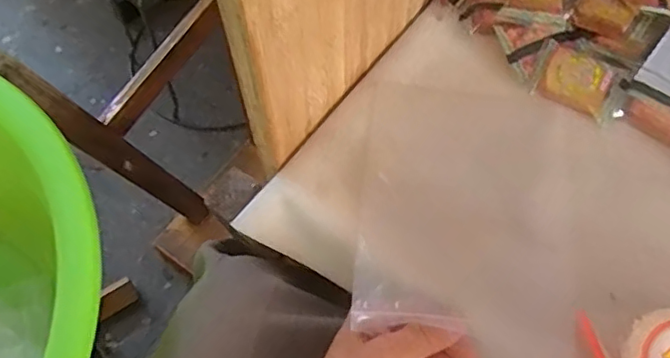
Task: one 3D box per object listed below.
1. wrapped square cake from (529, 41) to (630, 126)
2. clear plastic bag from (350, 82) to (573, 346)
[{"bbox_3d":[0.192,-0.077,0.457,0.067,0.016,0.045,27,65,13],"label":"wrapped square cake"},{"bbox_3d":[0.092,0.017,0.410,0.140,0.013,0.185,7,63,4],"label":"clear plastic bag"}]

